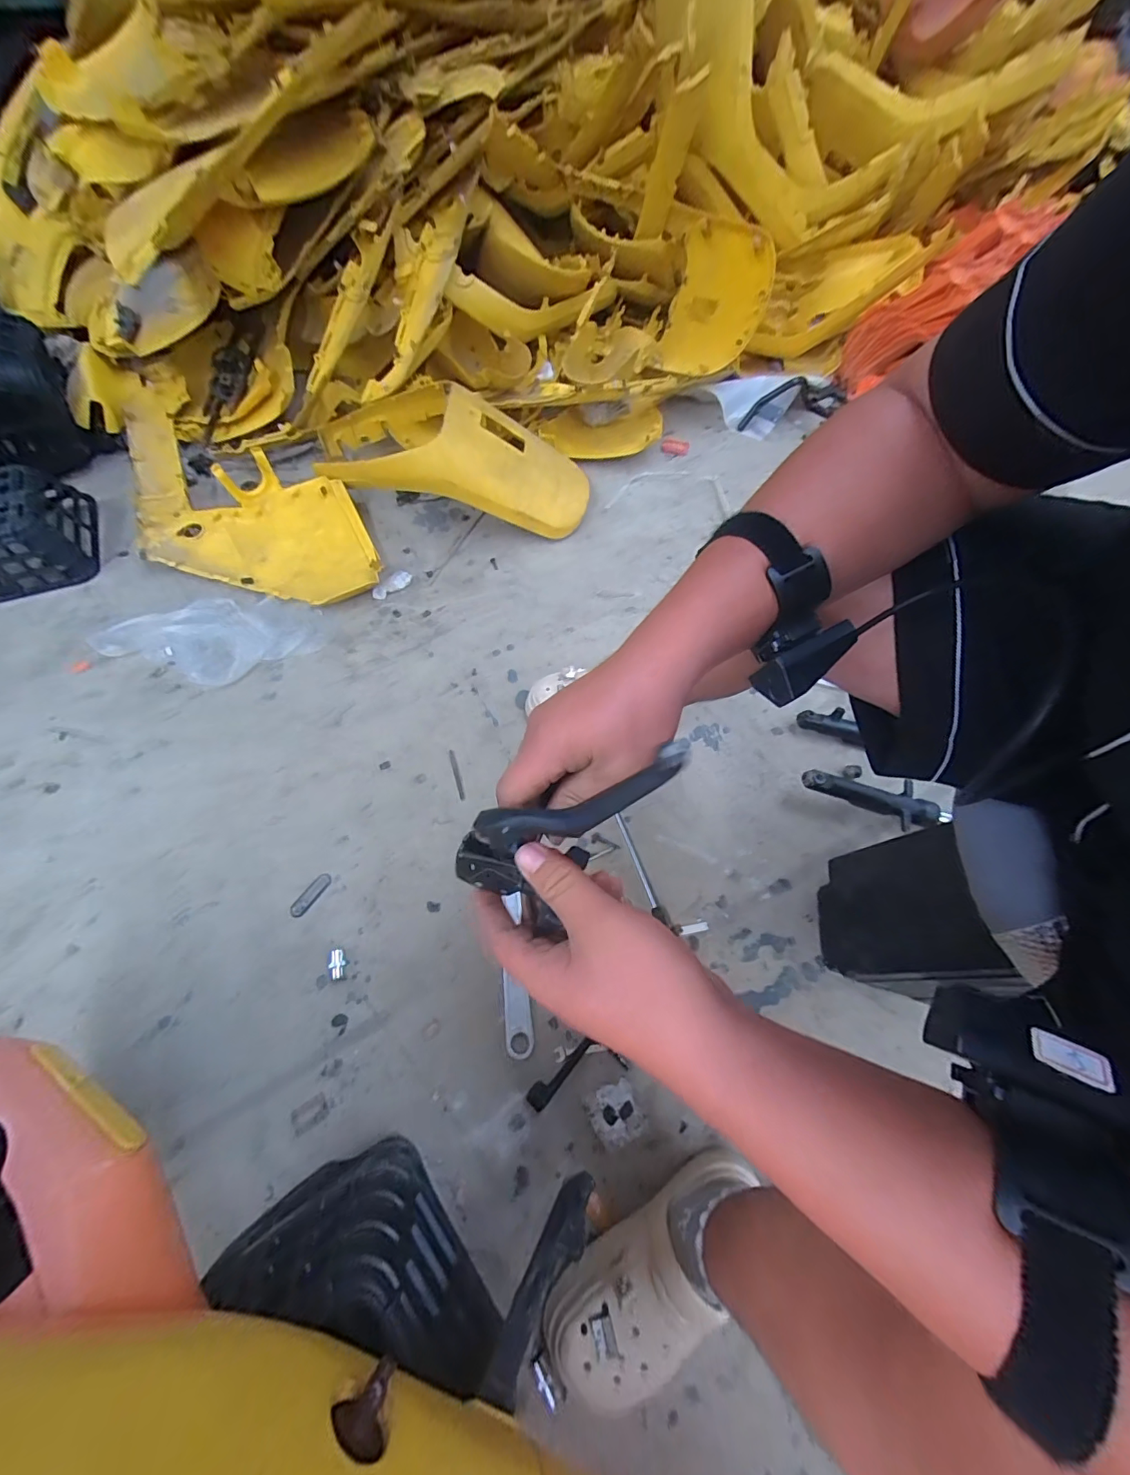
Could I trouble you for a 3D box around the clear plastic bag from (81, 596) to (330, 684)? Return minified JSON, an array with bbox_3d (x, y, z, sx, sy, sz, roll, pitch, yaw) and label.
[{"bbox_3d":[-0.672,-0.188,0.916,0.400,0.017,0.190,-19,67,-12],"label":"clear plastic bag"}]

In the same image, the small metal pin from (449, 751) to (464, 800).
[{"bbox_3d":[-0.185,0.063,0.816,0.009,0.005,0.094,-15,66,-10],"label":"small metal pin"}]

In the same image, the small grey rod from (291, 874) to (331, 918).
[{"bbox_3d":[-0.383,0.238,0.723,0.023,0.004,0.070,33,67,13],"label":"small grey rod"}]

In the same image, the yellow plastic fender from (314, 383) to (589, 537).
[{"bbox_3d":[-0.227,-0.607,1.041,0.561,0.185,0.264,11,64,2],"label":"yellow plastic fender"}]

